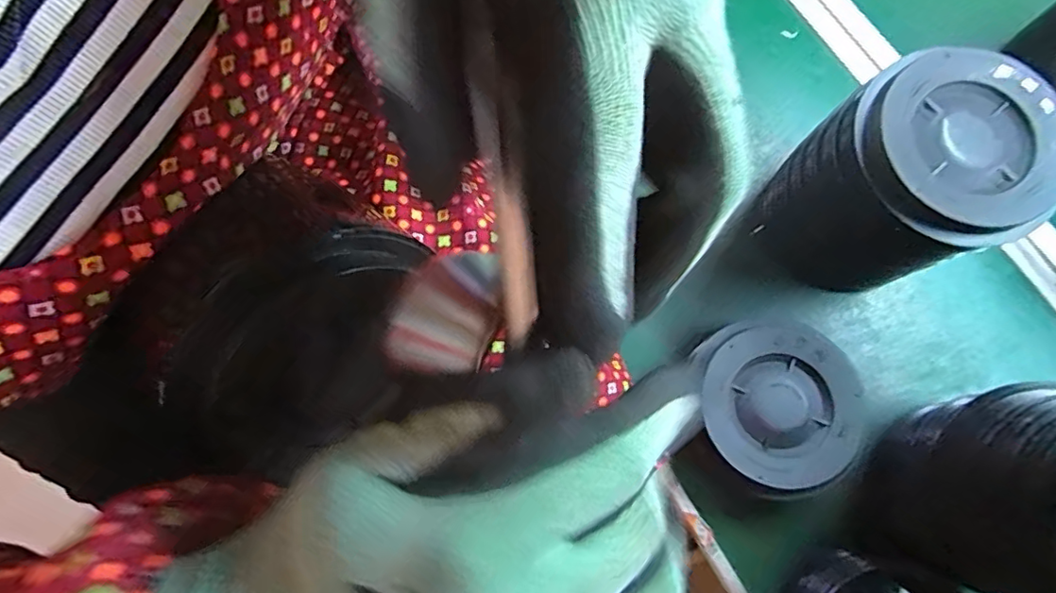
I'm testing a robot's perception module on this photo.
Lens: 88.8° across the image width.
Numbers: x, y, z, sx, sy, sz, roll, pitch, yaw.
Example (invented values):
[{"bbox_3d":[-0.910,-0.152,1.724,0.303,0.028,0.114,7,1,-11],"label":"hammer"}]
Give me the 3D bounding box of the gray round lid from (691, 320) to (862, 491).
[{"bbox_3d":[0.174,0.072,0.372,0.105,0.012,0.109,0,75,1],"label":"gray round lid"}]

